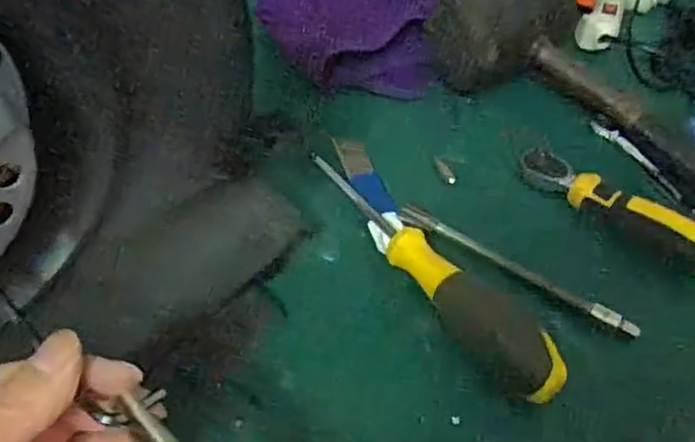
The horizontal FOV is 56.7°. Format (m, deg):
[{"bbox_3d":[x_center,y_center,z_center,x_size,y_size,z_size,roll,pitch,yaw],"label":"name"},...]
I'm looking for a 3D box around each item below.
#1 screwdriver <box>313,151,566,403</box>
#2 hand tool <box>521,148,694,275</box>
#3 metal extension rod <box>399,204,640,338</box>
[{"bbox_3d":[0.037,0.021,0.342,0.027,0.028,0.188,-31,56,-23],"label":"screwdriver"},{"bbox_3d":[0.153,-0.010,0.367,0.024,0.018,0.121,-36,58,-26],"label":"hand tool"},{"bbox_3d":[0.089,0.024,0.352,0.141,0.005,0.011,28,55,23],"label":"metal extension rod"}]

